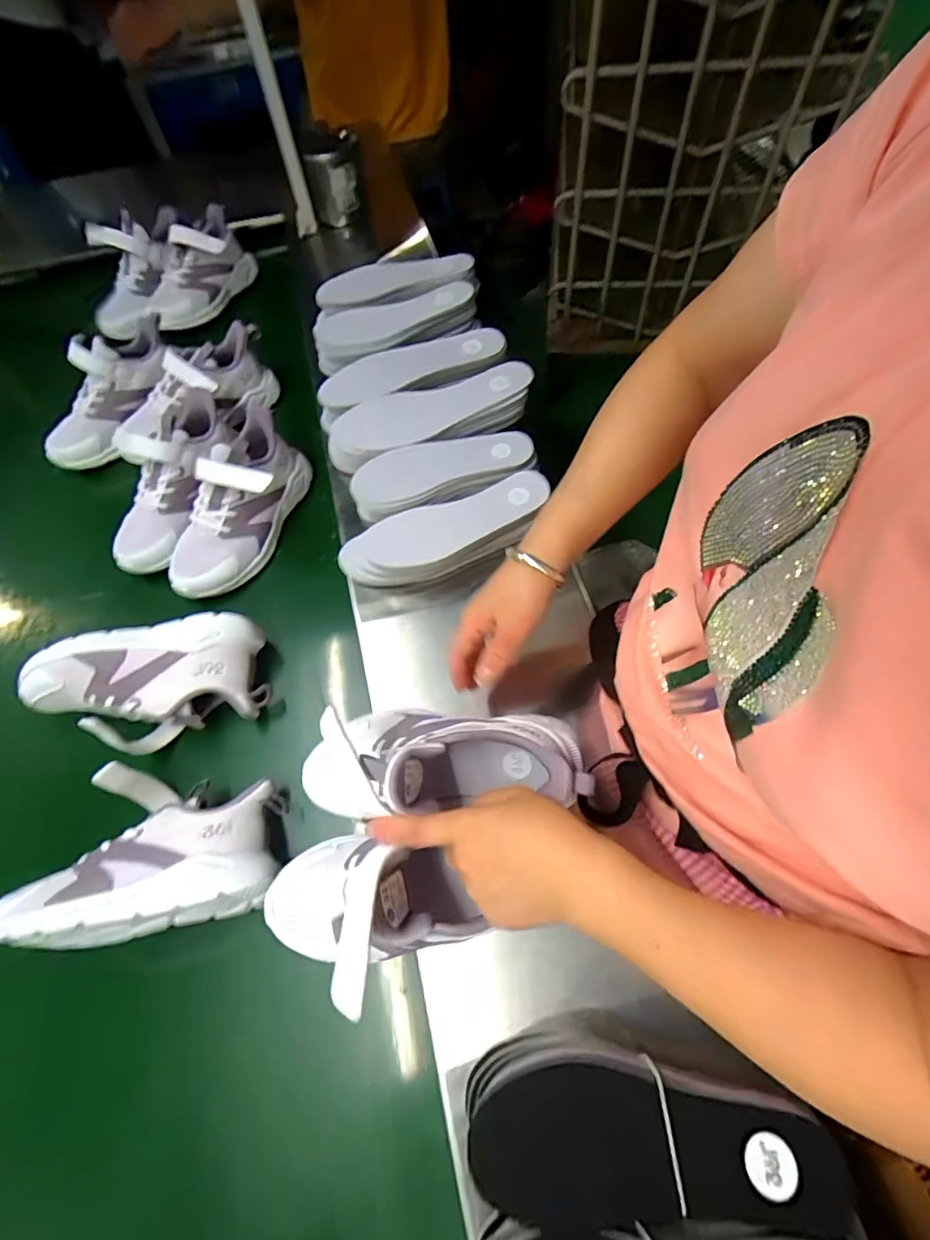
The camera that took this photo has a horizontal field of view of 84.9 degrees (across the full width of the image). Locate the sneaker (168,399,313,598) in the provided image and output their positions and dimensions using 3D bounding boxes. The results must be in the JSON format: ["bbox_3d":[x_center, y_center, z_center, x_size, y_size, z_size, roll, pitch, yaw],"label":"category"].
[{"bbox_3d":[-0.249,-0.131,0.571,0.088,0.098,0.221,25,68,12],"label":"sneaker"}]

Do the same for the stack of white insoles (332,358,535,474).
[{"bbox_3d":[-0.040,-0.244,0.613,0.249,0.045,0.086,-16,66,-7],"label":"stack of white insoles"}]

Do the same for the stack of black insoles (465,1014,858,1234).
[{"bbox_3d":[0.106,0.309,0.316,0.202,0.064,0.082,-3,65,-1],"label":"stack of black insoles"}]

